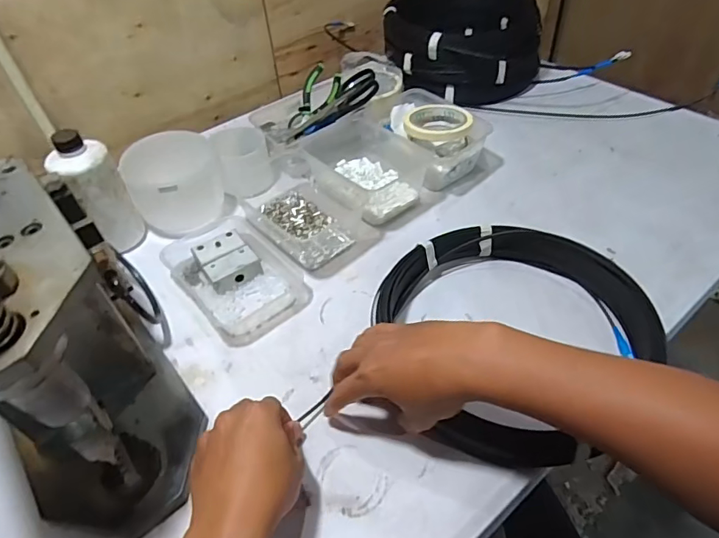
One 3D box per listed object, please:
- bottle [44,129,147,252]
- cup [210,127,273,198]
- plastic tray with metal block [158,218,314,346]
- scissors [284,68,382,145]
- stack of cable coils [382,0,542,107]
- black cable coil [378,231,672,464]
[{"bbox_3d":[-0.323,-0.089,0.601,0.067,0.157,0.064,-30,51,-22],"label":"bottle"},{"bbox_3d":[-0.171,-0.158,0.718,0.073,0.072,0.078,-2,48,2],"label":"cup"},{"bbox_3d":[-0.154,0.002,0.596,0.119,0.033,0.183,-34,52,-25],"label":"plastic tray with metal block"},{"bbox_3d":[-0.039,-0.257,0.760,0.171,0.026,0.068,-24,40,29],"label":"scissors"},{"bbox_3d":[0.192,-0.431,0.897,0.281,0.114,0.284,8,47,12],"label":"stack of cable coils"},{"bbox_3d":[0.156,0.058,0.491,0.242,0.057,0.270,-19,50,-13],"label":"black cable coil"}]

